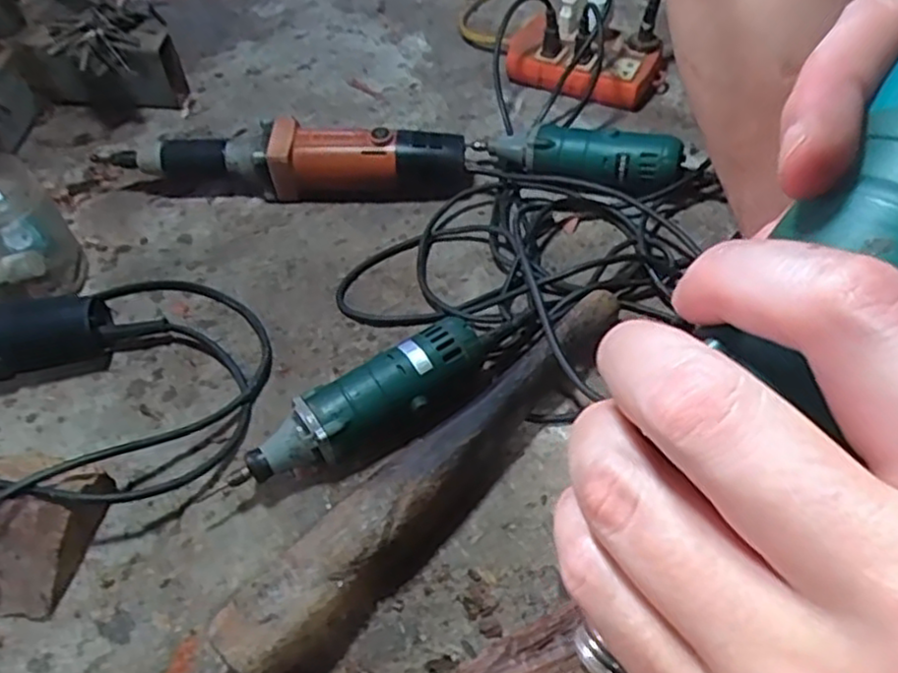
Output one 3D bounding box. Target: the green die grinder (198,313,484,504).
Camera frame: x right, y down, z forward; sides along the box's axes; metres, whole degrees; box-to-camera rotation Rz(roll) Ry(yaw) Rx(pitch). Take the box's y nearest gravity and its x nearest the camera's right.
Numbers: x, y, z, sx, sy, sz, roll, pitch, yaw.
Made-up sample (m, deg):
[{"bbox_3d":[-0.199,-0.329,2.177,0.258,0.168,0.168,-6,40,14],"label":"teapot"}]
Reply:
[{"bbox_3d":[-0.067,0.059,0.542,0.212,0.055,0.045,-28,52,-19],"label":"green die grinder"}]

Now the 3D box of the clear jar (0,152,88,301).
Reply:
[{"bbox_3d":[-0.409,-0.098,0.664,0.090,0.117,0.114,-32,54,-22],"label":"clear jar"}]

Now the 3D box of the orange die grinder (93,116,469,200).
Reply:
[{"bbox_3d":[-0.177,-0.181,0.744,0.392,0.073,0.062,0,49,4],"label":"orange die grinder"}]

